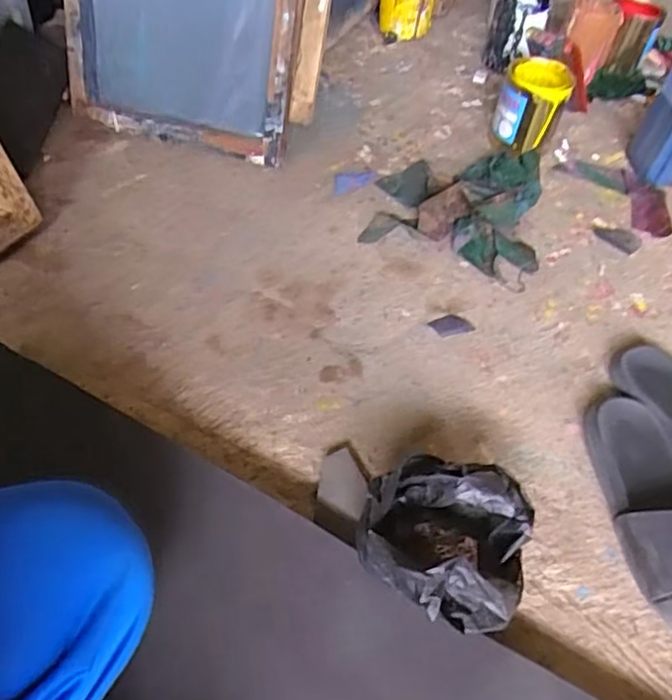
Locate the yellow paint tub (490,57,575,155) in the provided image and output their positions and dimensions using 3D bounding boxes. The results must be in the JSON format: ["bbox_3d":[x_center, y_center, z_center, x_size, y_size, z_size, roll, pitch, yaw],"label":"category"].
[{"bbox_3d":[0.326,-0.409,1.052,0.106,0.120,0.123,20,50,11],"label":"yellow paint tub"}]

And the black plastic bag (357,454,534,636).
[{"bbox_3d":[0.100,0.178,0.579,0.150,0.100,0.156,17,50,8],"label":"black plastic bag"}]

